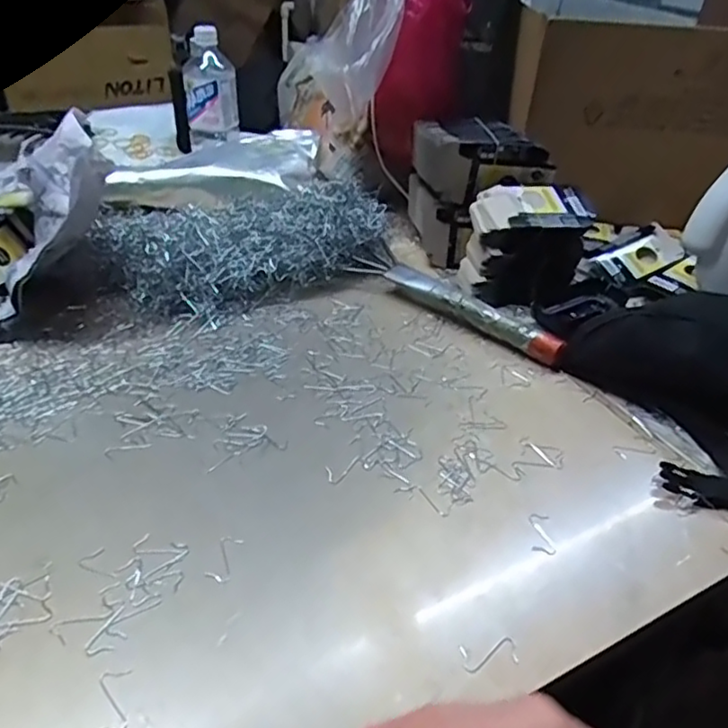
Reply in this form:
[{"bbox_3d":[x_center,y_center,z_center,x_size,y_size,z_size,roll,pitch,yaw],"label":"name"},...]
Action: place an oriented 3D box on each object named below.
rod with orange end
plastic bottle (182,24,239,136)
[{"bbox_3d":[0.110,-0.057,0.651,0.210,0.022,0.024,31,45,32],"label":"rod with orange end"},{"bbox_3d":[-0.226,-0.412,0.920,0.076,0.135,0.057,-6,38,-11],"label":"plastic bottle"}]

